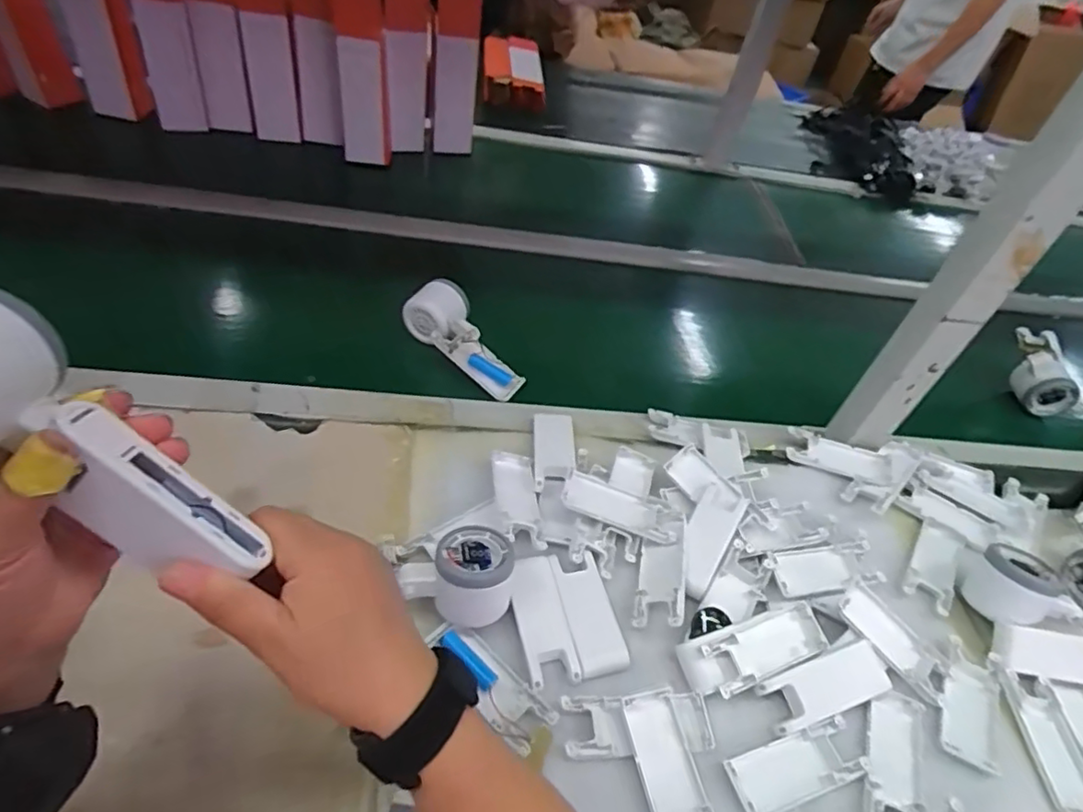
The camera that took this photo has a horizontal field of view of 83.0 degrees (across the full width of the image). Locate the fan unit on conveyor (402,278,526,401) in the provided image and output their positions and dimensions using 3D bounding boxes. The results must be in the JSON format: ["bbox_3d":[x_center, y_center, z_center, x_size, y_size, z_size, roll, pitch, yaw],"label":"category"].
[{"bbox_3d":[-0.086,-0.065,0.677,0.062,0.057,0.151,-35,79,-34],"label":"fan unit on conveyor"}]

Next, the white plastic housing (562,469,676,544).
[{"bbox_3d":[0.070,0.090,0.550,0.101,0.031,0.042,15,46,2],"label":"white plastic housing"}]

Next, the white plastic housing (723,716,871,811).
[{"bbox_3d":[0.183,0.259,0.437,0.105,0.008,0.040,-8,49,-19],"label":"white plastic housing"}]

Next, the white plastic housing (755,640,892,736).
[{"bbox_3d":[0.220,0.216,0.472,0.105,0.019,0.037,-11,49,-18],"label":"white plastic housing"}]

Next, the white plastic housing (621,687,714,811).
[{"bbox_3d":[0.089,0.251,0.416,0.040,0.017,0.105,-5,48,-17],"label":"white plastic housing"}]

